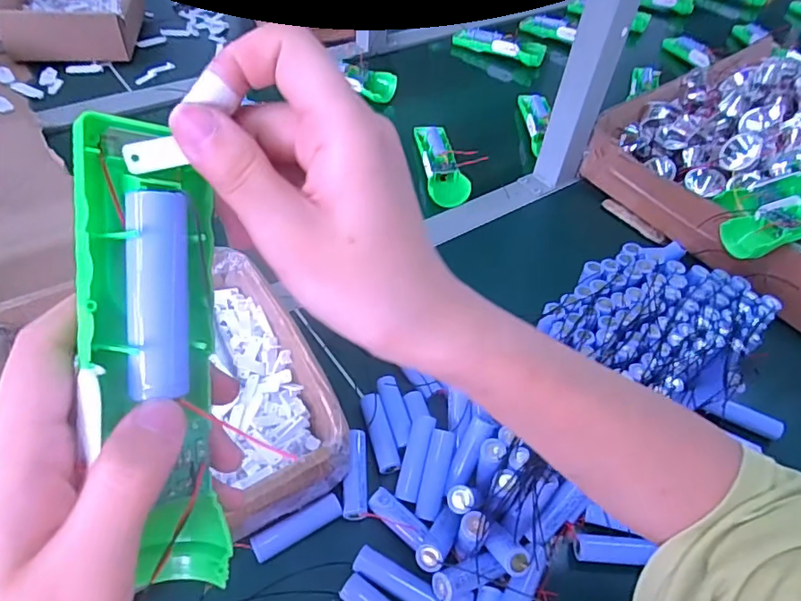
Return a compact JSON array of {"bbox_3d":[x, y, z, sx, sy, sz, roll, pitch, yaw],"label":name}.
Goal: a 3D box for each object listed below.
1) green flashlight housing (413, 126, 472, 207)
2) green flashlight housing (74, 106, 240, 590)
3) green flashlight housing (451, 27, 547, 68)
[{"bbox_3d":[0.053,-0.179,0.700,0.051,0.023,0.155,-2,48,-8],"label":"green flashlight housing"},{"bbox_3d":[-0.078,0.022,0.178,0.037,0.159,0.028,-6,9,-11],"label":"green flashlight housing"},{"bbox_3d":[0.172,-0.451,0.948,0.166,0.037,0.039,24,50,15],"label":"green flashlight housing"}]

